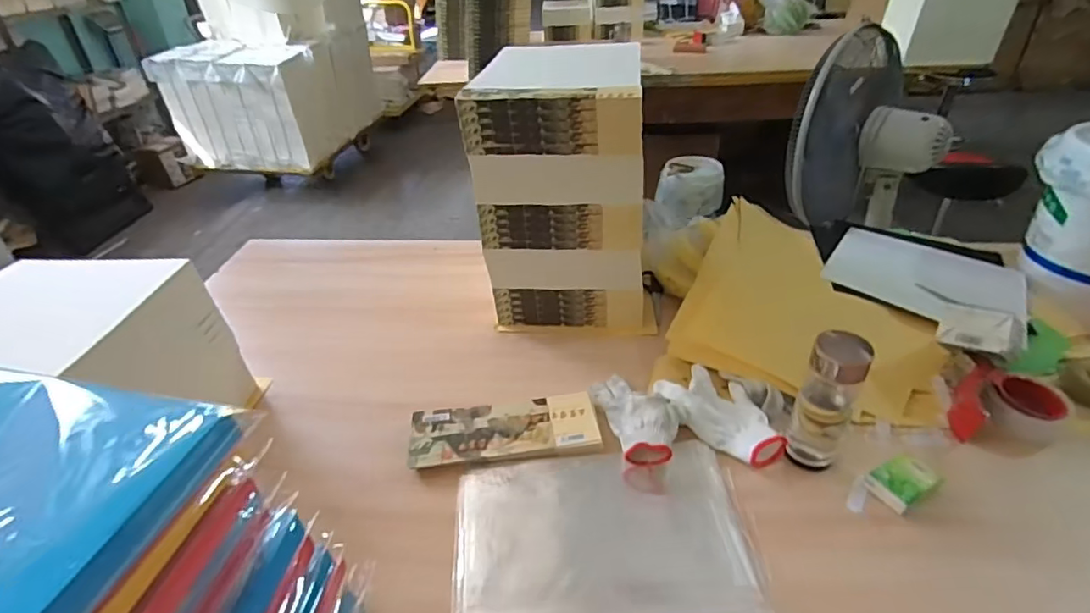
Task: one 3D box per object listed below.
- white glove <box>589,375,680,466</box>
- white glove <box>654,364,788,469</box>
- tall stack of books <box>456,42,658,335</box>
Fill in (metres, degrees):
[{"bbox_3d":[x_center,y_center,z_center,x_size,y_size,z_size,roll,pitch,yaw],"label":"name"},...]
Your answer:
[{"bbox_3d":[0.134,0.152,0.804,0.088,0.043,0.182,-11,36,-11],"label":"white glove"},{"bbox_3d":[0.251,0.153,0.798,0.117,0.041,0.174,-18,38,-20],"label":"white glove"},{"bbox_3d":[0.044,-0.209,0.999,0.284,0.427,0.265,3,36,9],"label":"tall stack of books"}]

